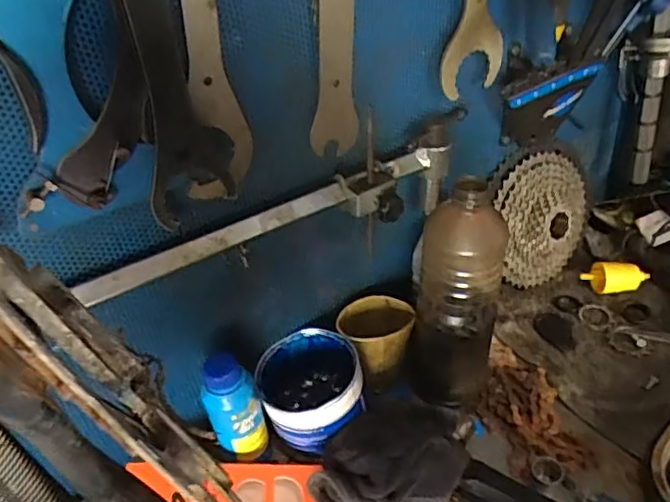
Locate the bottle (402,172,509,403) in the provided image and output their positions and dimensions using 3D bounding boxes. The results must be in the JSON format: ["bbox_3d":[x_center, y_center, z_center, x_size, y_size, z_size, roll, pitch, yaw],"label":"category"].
[{"bbox_3d":[0.114,0.051,0.583,0.081,0.261,0.064,5,41,14],"label":"bottle"}]

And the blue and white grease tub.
[{"bbox_3d":[-0.024,0.140,0.602,0.097,0.072,0.100,-4,39,3],"label":"blue and white grease tub"}]

